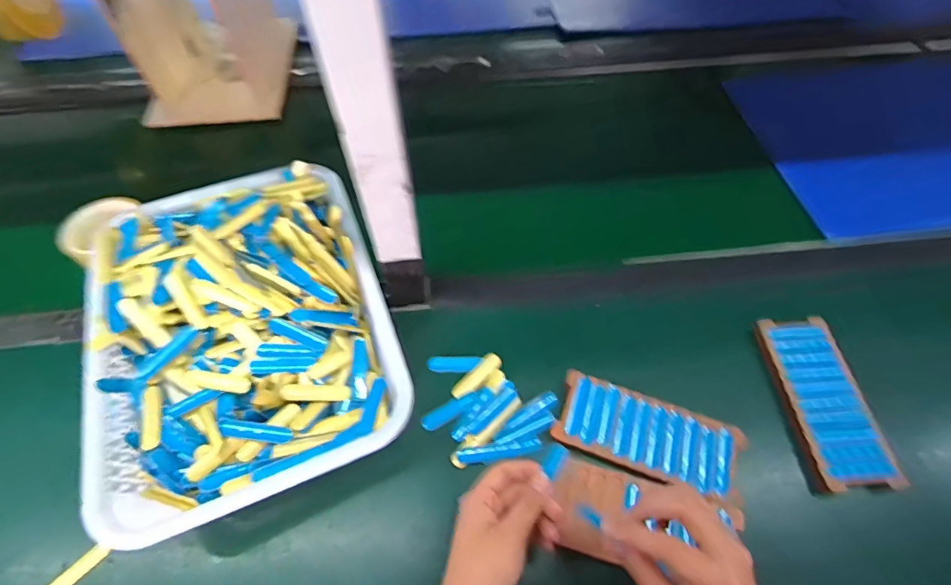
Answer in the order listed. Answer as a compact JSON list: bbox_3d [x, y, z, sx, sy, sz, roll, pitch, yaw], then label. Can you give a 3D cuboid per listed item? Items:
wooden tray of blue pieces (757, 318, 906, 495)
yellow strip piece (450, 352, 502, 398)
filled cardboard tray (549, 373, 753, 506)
[{"bbox_3d":[0.355,0.106,0.466,0.076,0.017,0.170,-2,60,-1],"label":"wooden tray of blue pieces"},{"bbox_3d":[0.001,0.089,0.490,0.063,0.007,0.020,-39,67,-21],"label":"yellow strip piece"},{"bbox_3d":[0.169,0.141,0.452,0.171,0.019,0.071,19,61,11],"label":"filled cardboard tray"}]

